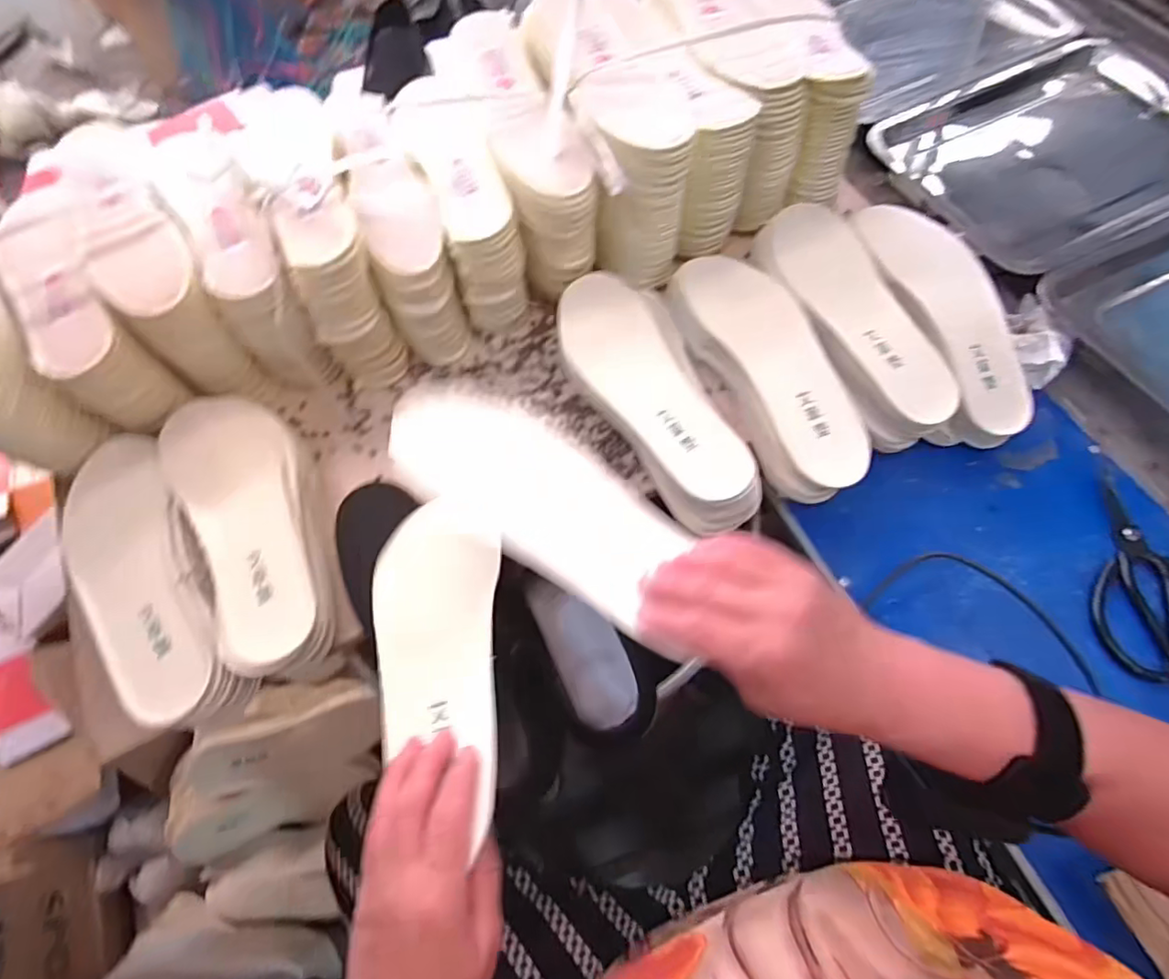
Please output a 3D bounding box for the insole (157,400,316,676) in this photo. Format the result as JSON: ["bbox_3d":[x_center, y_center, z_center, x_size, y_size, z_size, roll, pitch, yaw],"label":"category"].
[{"bbox_3d":[-0.267,0.018,0.452,0.091,0.004,0.249,-27,67,-9],"label":"insole"}]

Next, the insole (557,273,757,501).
[{"bbox_3d":[0.048,-0.094,0.495,0.079,0.010,0.251,-26,67,-9],"label":"insole"}]

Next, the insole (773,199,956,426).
[{"bbox_3d":[0.250,-0.172,0.526,0.087,0.026,0.250,-18,66,-5],"label":"insole"}]

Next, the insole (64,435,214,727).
[{"bbox_3d":[-0.347,0.067,0.438,0.087,0.013,0.241,-27,68,-9],"label":"insole"}]

